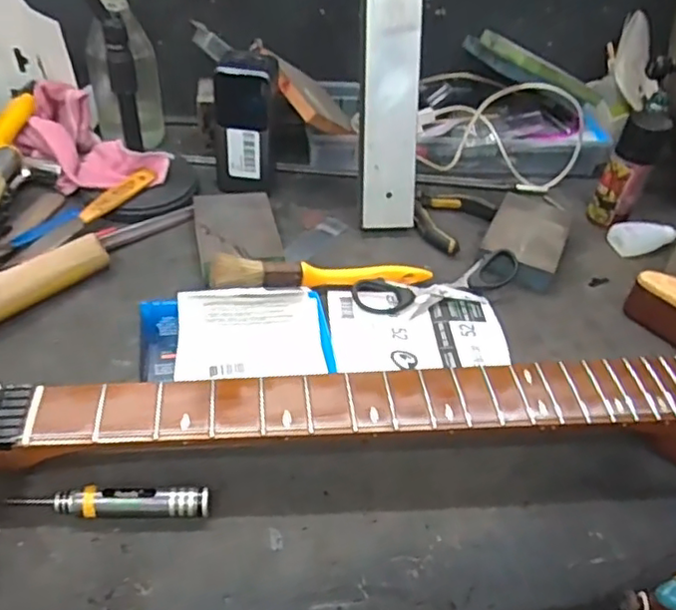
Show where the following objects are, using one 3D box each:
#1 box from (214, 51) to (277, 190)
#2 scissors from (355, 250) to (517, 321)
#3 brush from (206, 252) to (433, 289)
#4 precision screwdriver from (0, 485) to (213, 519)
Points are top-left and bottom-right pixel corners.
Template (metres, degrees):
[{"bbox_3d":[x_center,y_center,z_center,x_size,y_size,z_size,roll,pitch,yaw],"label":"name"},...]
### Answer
[{"bbox_3d":[-0.088,-0.176,0.612,0.053,0.126,0.038,5,36,2],"label":"box"},{"bbox_3d":[0.089,-0.019,0.548,0.148,0.029,0.038,-8,44,-16],"label":"scissors"},{"bbox_3d":[-0.012,-0.026,0.536,0.190,0.033,0.026,-4,43,-12],"label":"brush"},{"bbox_3d":[-0.136,0.120,0.379,0.114,0.018,0.016,2,42,-6],"label":"precision screwdriver"}]

